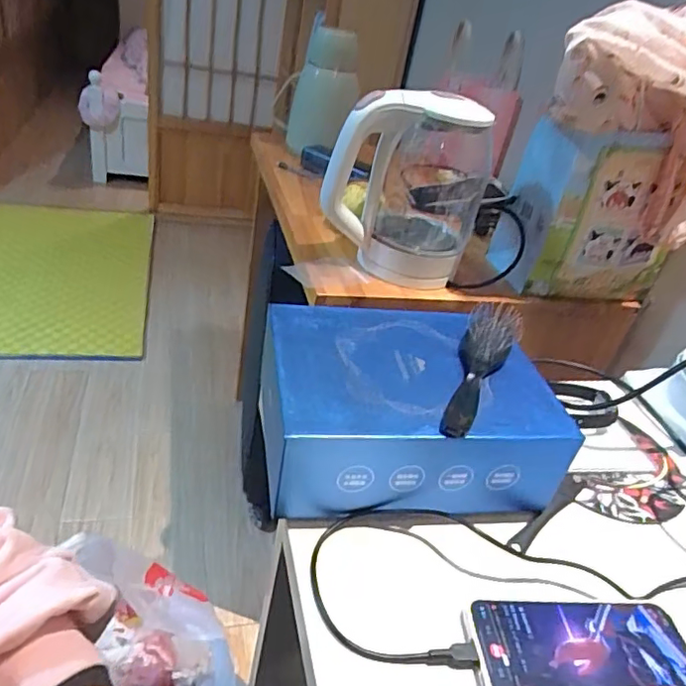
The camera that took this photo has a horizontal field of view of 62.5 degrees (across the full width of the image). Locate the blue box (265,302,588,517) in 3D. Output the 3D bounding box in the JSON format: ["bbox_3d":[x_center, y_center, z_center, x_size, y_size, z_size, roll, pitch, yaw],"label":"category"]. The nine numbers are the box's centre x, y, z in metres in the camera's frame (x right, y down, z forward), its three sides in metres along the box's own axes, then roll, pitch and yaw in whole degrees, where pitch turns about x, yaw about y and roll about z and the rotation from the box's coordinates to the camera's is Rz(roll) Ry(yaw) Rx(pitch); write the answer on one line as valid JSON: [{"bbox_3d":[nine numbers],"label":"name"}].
[{"bbox_3d":[0.052,0.058,0.481,0.223,0.106,0.165,3,35,-13],"label":"blue box"}]

